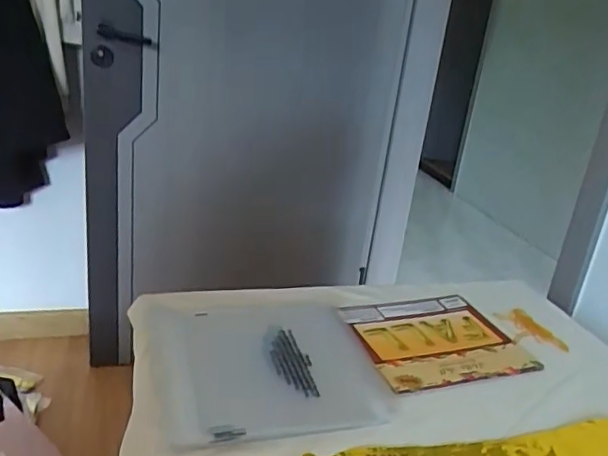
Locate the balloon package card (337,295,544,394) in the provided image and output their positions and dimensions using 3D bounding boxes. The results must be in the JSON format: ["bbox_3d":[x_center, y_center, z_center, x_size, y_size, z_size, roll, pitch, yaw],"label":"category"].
[{"bbox_3d":[0.154,0.131,0.686,0.191,0.007,0.165,-2,23,-23],"label":"balloon package card"}]

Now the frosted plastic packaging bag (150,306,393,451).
[{"bbox_3d":[-0.037,0.138,0.599,0.220,0.012,0.218,0,23,-19],"label":"frosted plastic packaging bag"}]

